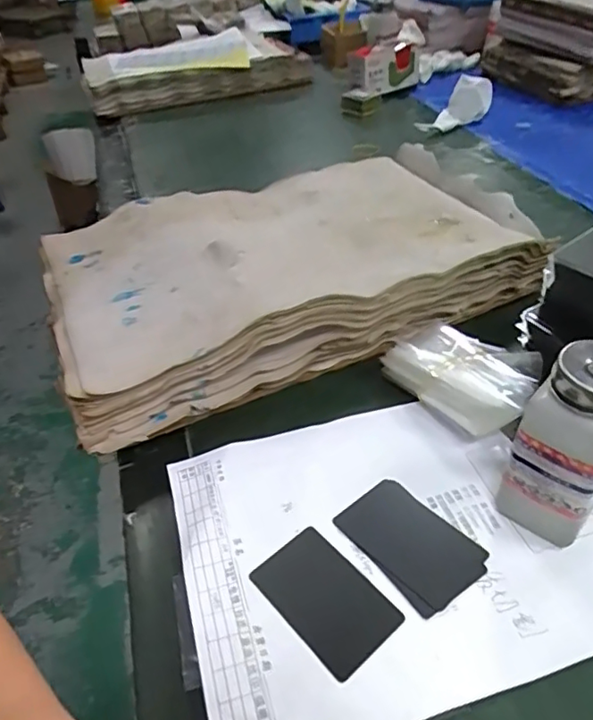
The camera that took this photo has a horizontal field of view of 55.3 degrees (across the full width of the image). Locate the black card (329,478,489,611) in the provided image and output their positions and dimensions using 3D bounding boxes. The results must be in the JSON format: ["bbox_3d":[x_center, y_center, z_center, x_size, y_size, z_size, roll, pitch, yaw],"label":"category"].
[{"bbox_3d":[0.074,0.117,0.372,0.053,0.004,0.087,-33,48,-29],"label":"black card"}]

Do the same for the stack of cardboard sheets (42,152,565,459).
[{"bbox_3d":[-0.009,-0.097,0.563,0.448,0.084,0.257,-20,43,-18],"label":"stack of cardboard sheets"}]

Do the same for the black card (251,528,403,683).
[{"bbox_3d":[0.017,0.143,0.343,0.054,0.004,0.084,-31,47,-28],"label":"black card"}]

